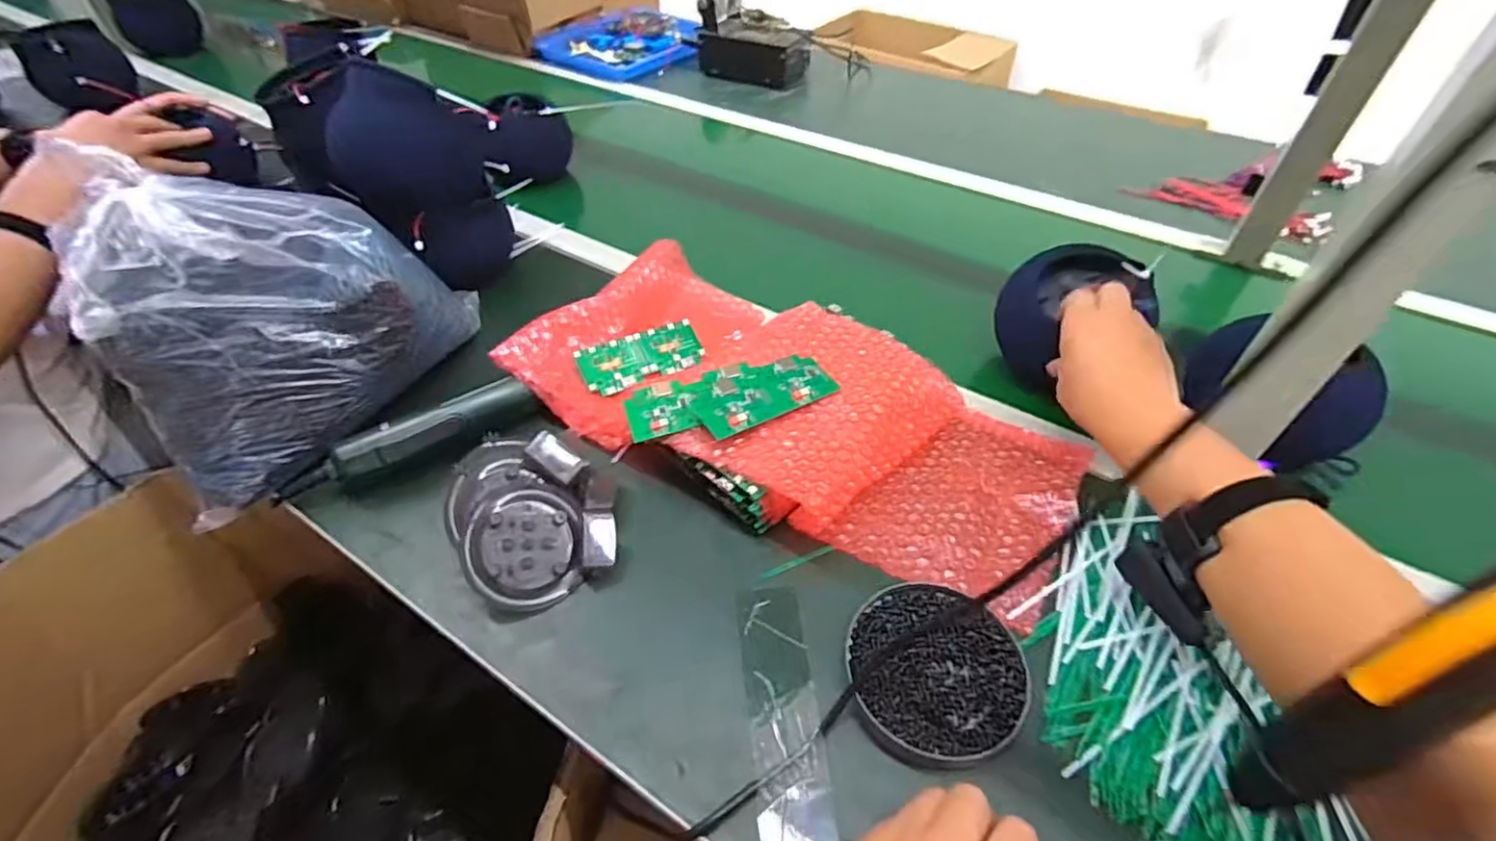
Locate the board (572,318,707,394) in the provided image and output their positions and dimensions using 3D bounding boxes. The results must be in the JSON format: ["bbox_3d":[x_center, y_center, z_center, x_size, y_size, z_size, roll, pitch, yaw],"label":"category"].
[{"bbox_3d":[-0.098,-0.059,0.599,0.115,0.005,0.053,-21,68,-23],"label":"board"}]

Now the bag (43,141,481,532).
[{"bbox_3d":[-0.372,-0.087,0.530,0.249,0.177,0.190,-19,49,-18],"label":"bag"}]

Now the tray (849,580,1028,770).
[{"bbox_3d":[0.121,0.160,0.419,0.108,0.020,0.113,0,46,0],"label":"tray"}]

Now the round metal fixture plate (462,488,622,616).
[{"bbox_3d":[-0.152,0.089,0.471,0.102,0.036,0.089,-6,77,-25],"label":"round metal fixture plate"}]

